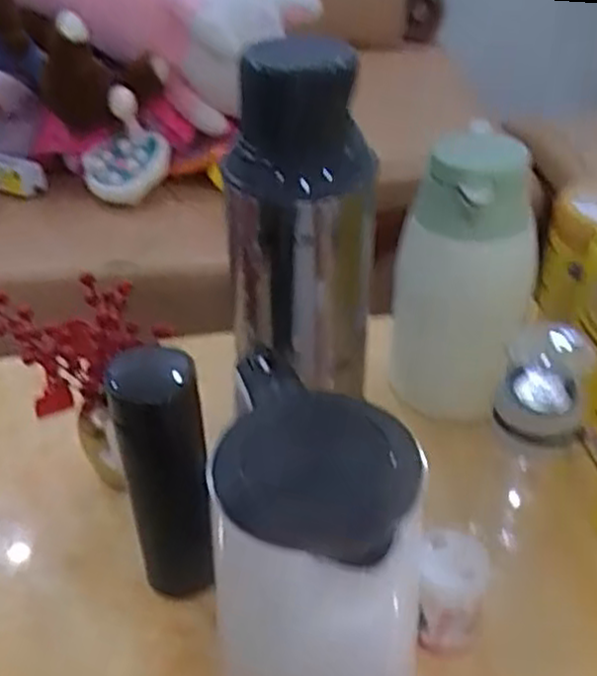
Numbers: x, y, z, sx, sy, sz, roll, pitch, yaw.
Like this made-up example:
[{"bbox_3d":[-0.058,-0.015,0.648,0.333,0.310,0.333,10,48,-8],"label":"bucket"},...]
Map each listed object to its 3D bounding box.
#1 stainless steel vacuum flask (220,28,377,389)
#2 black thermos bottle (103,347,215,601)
[{"bbox_3d":[0.010,-0.088,0.679,0.139,0.305,0.131,0,38,0],"label":"stainless steel vacuum flask"},{"bbox_3d":[-0.098,0.110,0.580,0.060,0.226,0.075,-8,38,-10],"label":"black thermos bottle"}]

